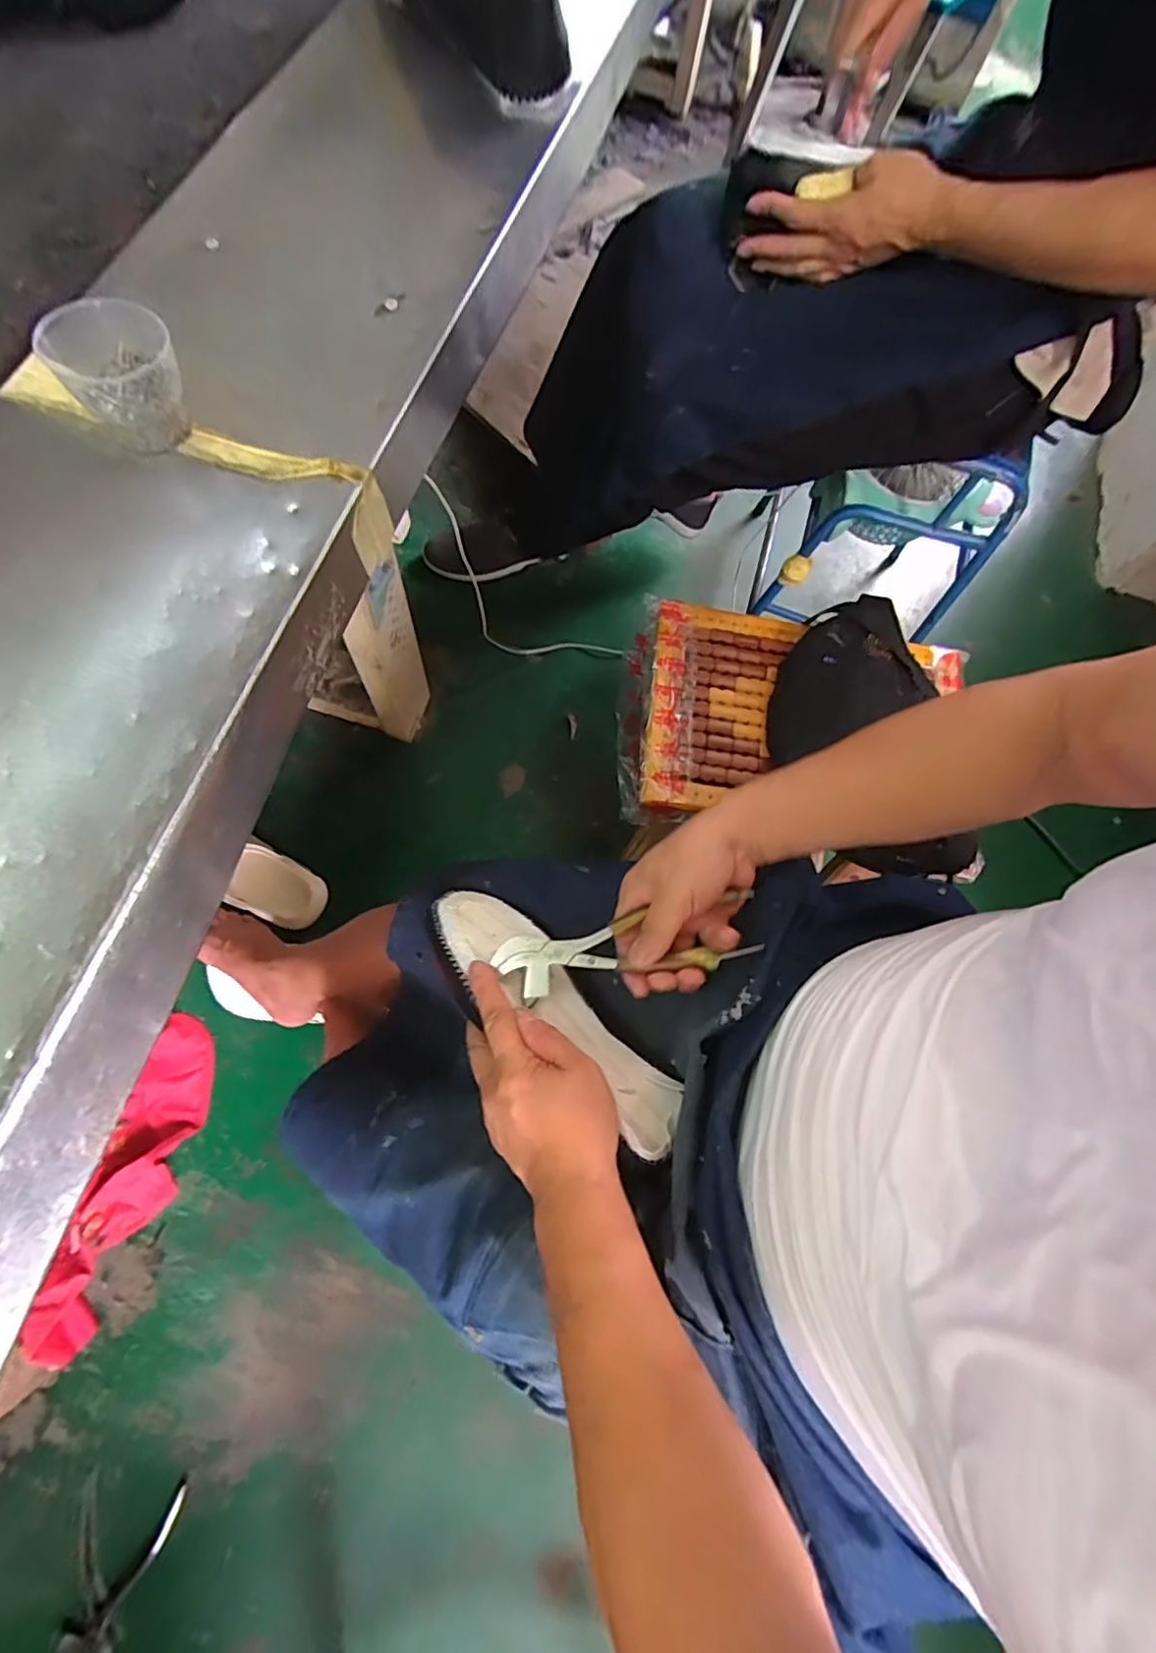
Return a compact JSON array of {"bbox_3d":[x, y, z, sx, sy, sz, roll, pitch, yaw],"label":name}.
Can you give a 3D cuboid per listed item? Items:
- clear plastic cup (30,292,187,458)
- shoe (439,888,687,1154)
[{"bbox_3d":[-0.266,-0.264,0.355,0.063,0.060,0.062,2,74,-6],"label":"clear plastic cup"},{"bbox_3d":[-0.022,0.131,0.435,0.236,0.040,0.072,42,75,14],"label":"shoe"}]

